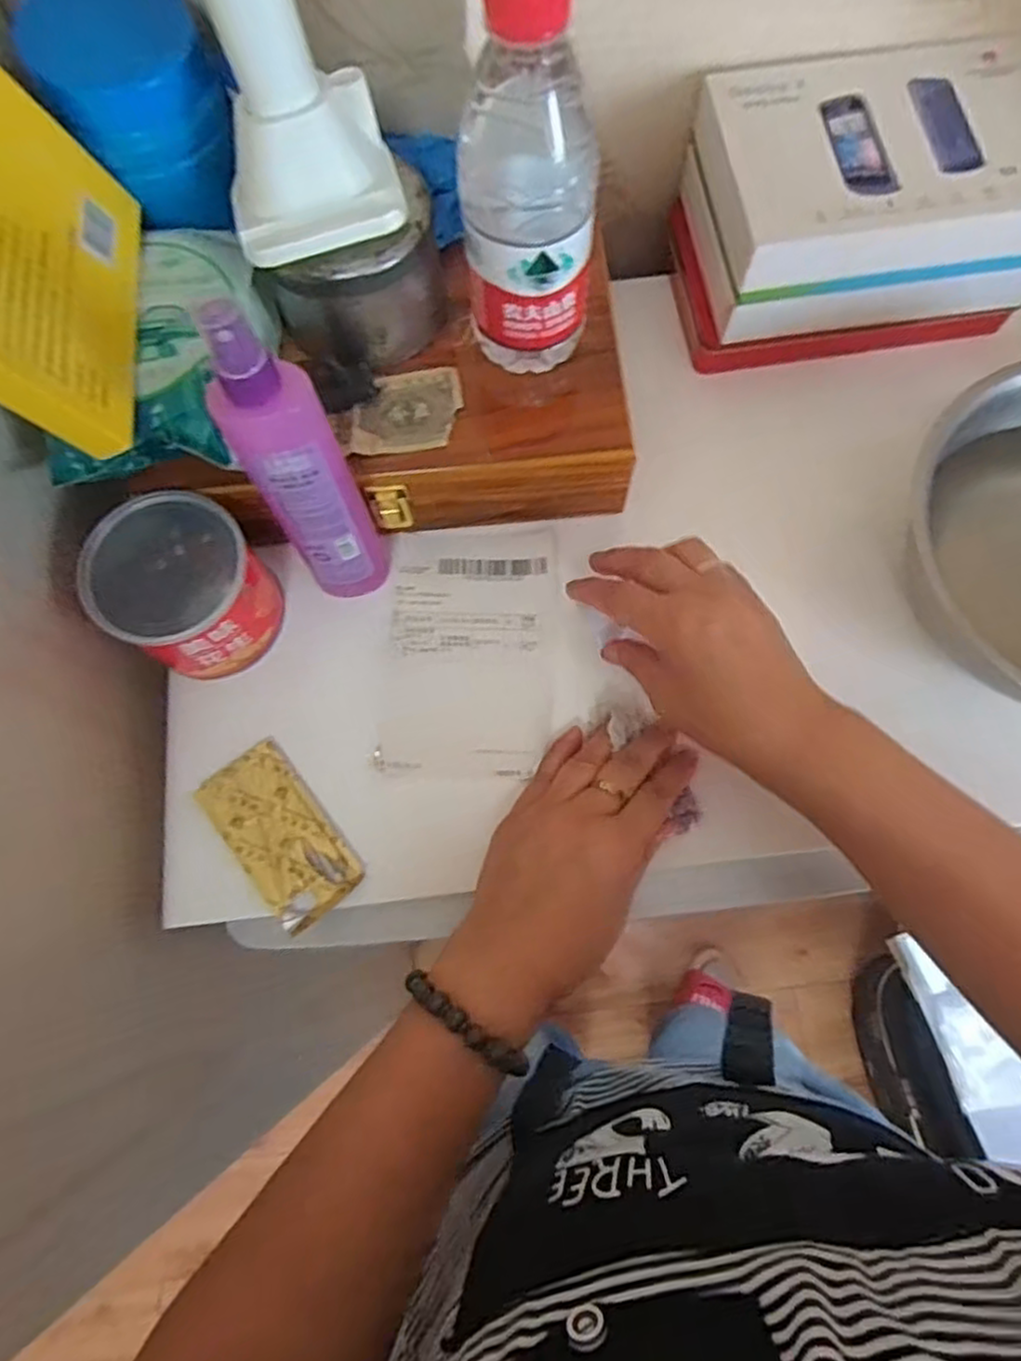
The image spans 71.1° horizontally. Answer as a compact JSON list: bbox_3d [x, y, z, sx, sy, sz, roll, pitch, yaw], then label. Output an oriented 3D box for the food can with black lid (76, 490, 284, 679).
[{"bbox_3d":[-0.184,-0.055,0.399,0.092,0.069,0.086,26,76,9],"label":"food can with black lid"}]

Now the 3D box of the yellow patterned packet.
[{"bbox_3d":[-0.127,0.085,0.397,0.052,0.009,0.099,-37,76,-9],"label":"yellow patterned packet"}]

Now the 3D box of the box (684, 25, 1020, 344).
[{"bbox_3d":[0.215,-0.285,0.424,0.198,0.068,0.144,-7,73,0],"label":"box"}]

